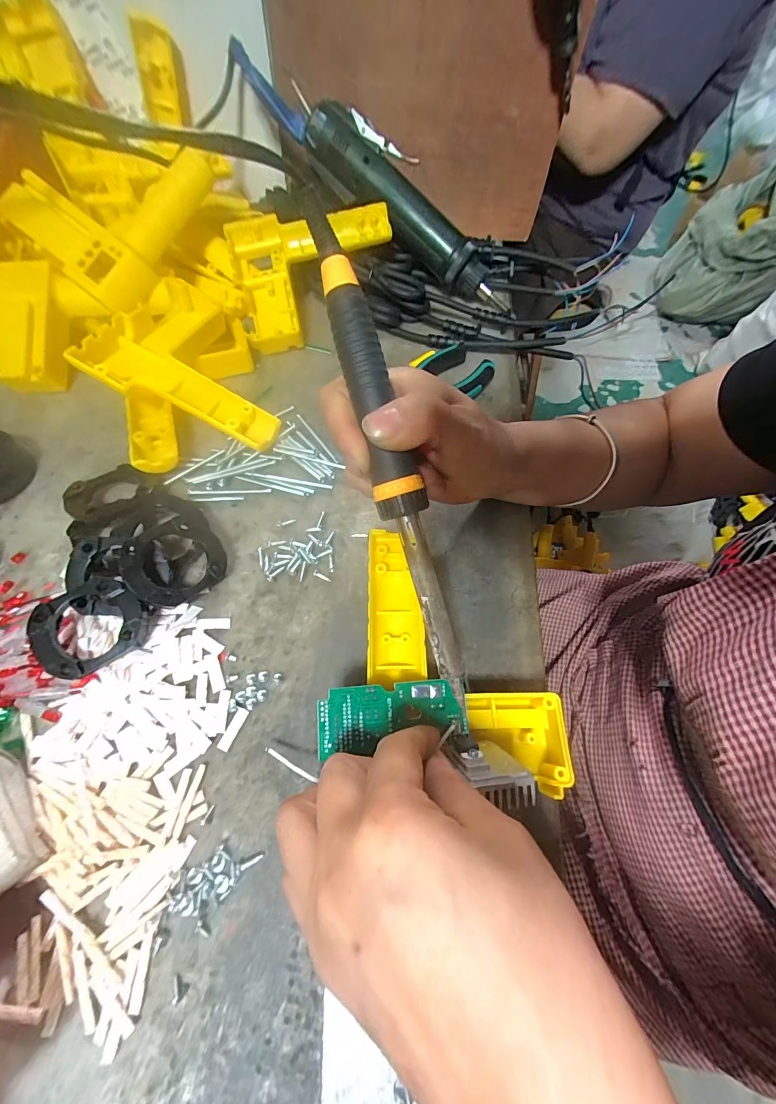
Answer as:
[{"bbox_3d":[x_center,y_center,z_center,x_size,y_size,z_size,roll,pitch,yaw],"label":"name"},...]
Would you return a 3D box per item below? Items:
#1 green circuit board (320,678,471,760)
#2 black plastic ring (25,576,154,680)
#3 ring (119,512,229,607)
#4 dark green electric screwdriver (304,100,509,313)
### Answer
[{"bbox_3d":[0.003,0.083,0.195,0.075,0.005,0.028,-3,63,-12],"label":"green circuit board"},{"bbox_3d":[-0.177,0.044,0.226,0.056,0.012,0.050,-38,92,-29],"label":"black plastic ring"},{"bbox_3d":[-0.137,0.006,0.243,0.057,0.010,0.051,-39,99,-37],"label":"ring"},{"bbox_3d":[0.022,-0.316,0.360,0.226,0.038,0.031,37,65,-13],"label":"dark green electric screwdriver"}]

